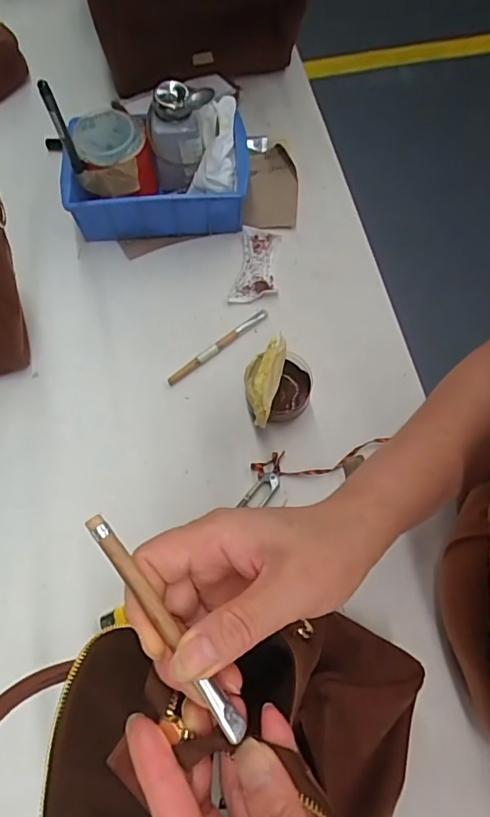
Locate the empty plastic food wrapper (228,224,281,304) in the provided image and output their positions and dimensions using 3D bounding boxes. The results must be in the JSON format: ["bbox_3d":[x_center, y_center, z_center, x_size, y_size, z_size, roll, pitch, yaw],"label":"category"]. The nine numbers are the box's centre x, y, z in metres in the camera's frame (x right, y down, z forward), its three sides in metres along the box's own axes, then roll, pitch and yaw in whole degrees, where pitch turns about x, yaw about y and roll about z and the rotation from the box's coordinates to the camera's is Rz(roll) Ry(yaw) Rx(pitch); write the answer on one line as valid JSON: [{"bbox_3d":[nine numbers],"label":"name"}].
[{"bbox_3d":[0.013,-0.161,0.563,0.046,0.007,0.097,9,69,3],"label":"empty plastic food wrapper"}]

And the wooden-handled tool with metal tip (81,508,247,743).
[{"bbox_3d":[-0.035,0.092,0.215,0.009,0.007,0.110,-36,87,-11],"label":"wooden-handled tool with metal tip"}]

